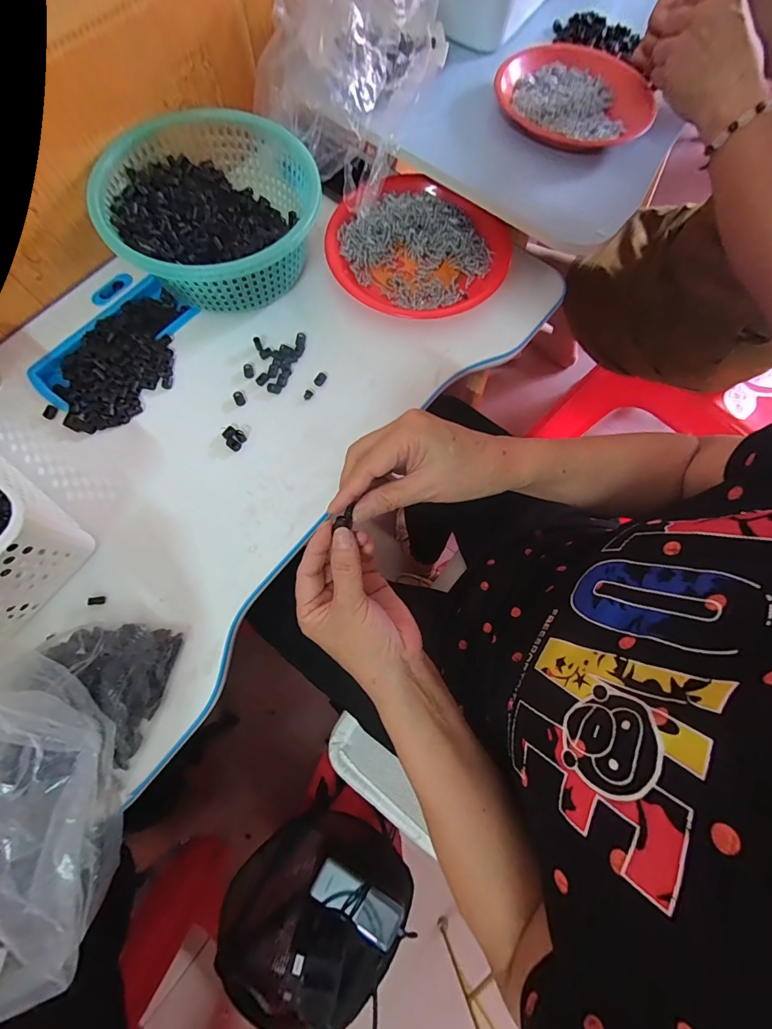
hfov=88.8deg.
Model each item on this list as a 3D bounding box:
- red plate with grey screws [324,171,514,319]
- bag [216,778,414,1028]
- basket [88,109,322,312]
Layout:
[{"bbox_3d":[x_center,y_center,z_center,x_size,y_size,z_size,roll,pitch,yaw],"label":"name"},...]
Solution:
[{"bbox_3d":[0.034,-0.326,0.482,0.205,0.026,0.194,0,75,-1],"label":"red plate with grey screws"},{"bbox_3d":[-0.102,0.540,0.539,0.200,0.114,0.259,44,78,9],"label":"bag"},{"bbox_3d":[-0.191,-0.343,0.454,0.218,0.075,0.218,0,75,-1],"label":"basket"}]

